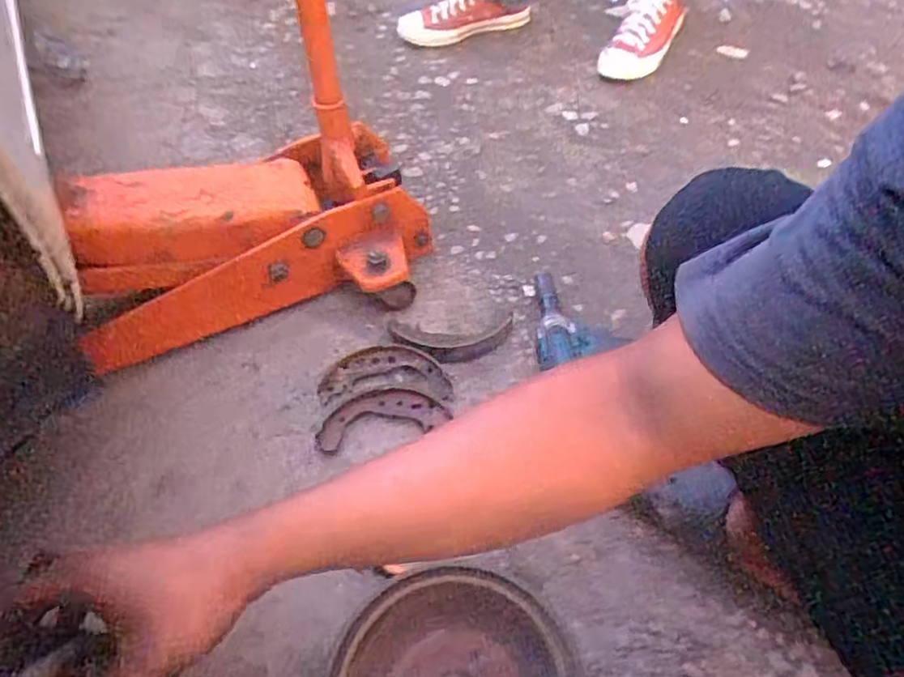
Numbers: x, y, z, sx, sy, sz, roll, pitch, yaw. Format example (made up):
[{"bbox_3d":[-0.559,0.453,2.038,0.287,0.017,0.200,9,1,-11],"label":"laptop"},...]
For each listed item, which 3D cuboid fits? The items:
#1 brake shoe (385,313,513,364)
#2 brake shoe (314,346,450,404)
[{"bbox_3d":[-0.001,0.003,0.844,0.165,0.033,0.062,-6,53,5],"label":"brake shoe"},{"bbox_3d":[-0.088,0.044,0.826,0.171,0.032,0.067,-6,53,5],"label":"brake shoe"}]

